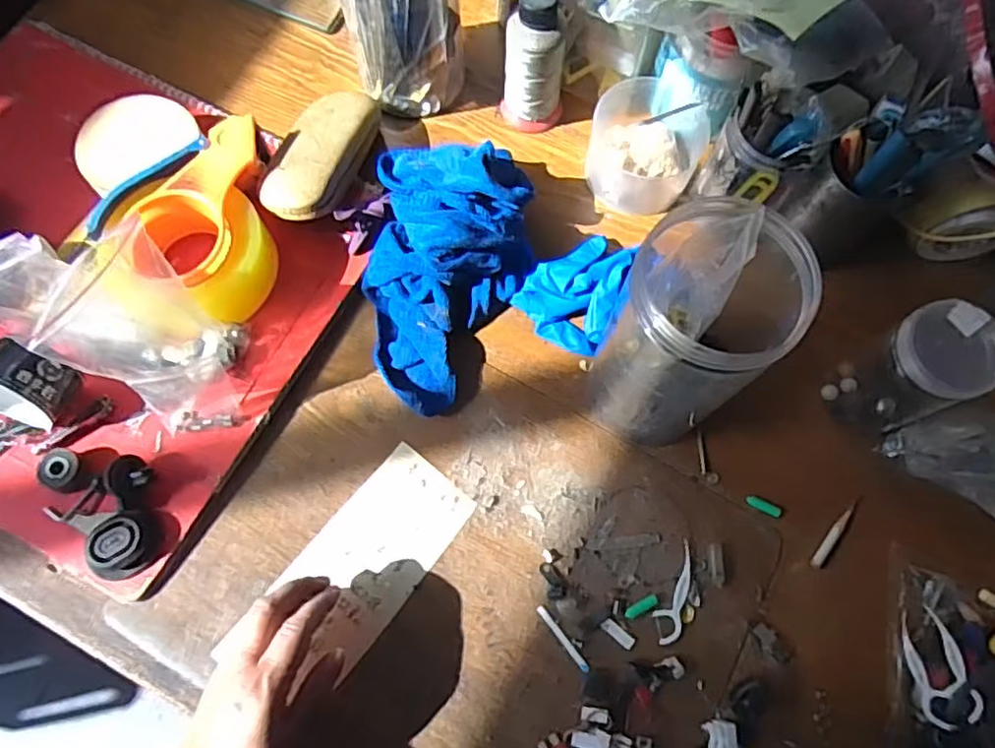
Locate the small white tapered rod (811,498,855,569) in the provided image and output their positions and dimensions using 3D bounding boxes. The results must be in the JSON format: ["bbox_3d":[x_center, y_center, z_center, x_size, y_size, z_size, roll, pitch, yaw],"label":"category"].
[{"bbox_3d":[0.255,0.120,0.491,0.009,0.004,0.060,36,73,11],"label":"small white tapered rod"}]

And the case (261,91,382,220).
[{"bbox_3d":[-0.149,-0.189,0.549,0.060,0.032,0.153,14,57,4],"label":"case"}]

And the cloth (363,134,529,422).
[{"bbox_3d":[-0.041,-0.086,0.520,0.132,0.080,0.226,6,70,1],"label":"cloth"}]

